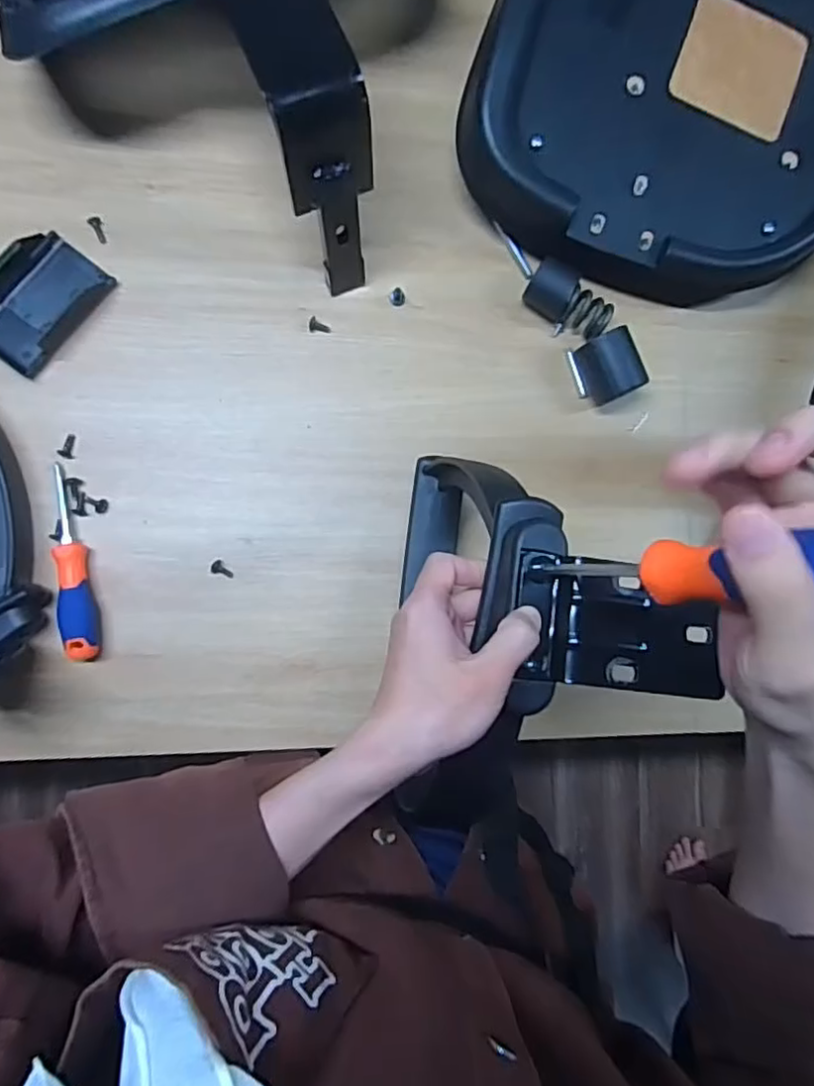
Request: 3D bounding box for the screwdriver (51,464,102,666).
[{"bbox_3d":[-0.314,0.018,0.574,0.026,0.032,0.182,-11,87,-8],"label":"screwdriver"}]

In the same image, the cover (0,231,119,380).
[{"bbox_3d":[-0.354,-0.231,0.591,0.081,0.026,0.127,39,82,-3],"label":"cover"}]

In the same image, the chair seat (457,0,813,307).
[{"bbox_3d":[0.284,-0.487,0.644,0.397,0.107,0.440,19,84,-5],"label":"chair seat"}]

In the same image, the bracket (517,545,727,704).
[{"bbox_3d":[0.120,0.046,0.352,0.111,0.020,0.071,6,84,-7],"label":"bracket"}]

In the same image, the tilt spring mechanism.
[{"bbox_3d":[0.166,-0.243,0.645,0.066,0.056,0.218,-37,90,-9],"label":"tilt spring mechanism"}]

